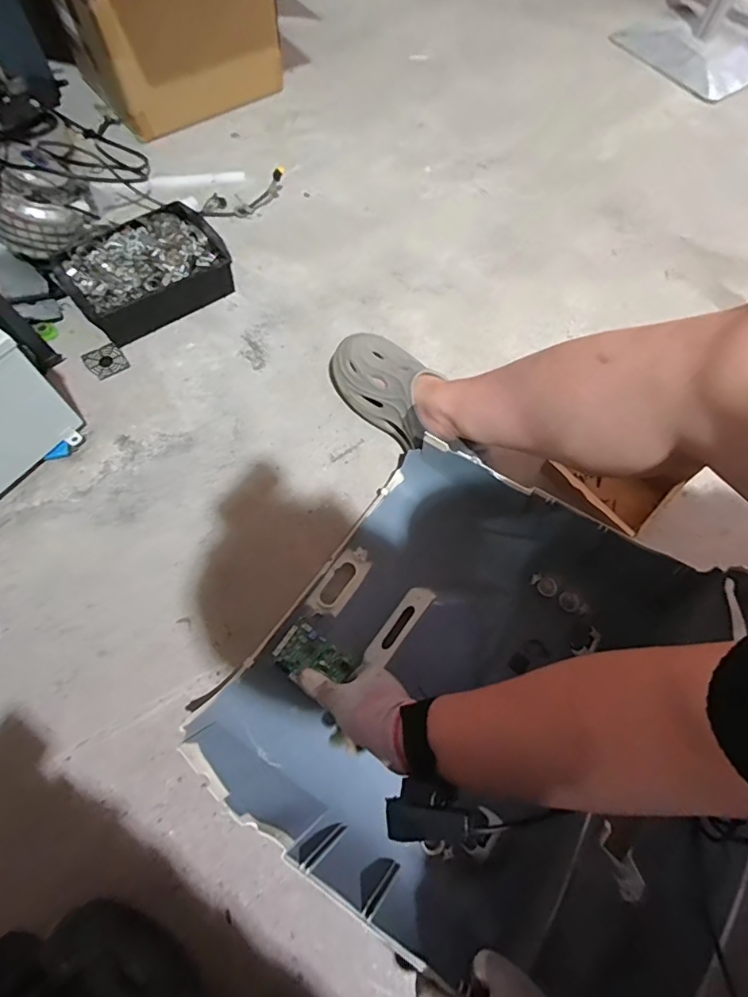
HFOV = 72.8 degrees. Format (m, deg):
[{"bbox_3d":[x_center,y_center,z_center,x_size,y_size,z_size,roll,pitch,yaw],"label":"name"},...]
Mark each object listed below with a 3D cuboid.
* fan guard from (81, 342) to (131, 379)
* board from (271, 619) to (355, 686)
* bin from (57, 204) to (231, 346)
[{"bbox_3d":[-0.447,-0.229,0.848,0.059,0.004,0.058,-31,78,-13],"label":"fan guard"},{"bbox_3d":[-0.079,0.201,0.634,0.092,0.011,0.062,38,72,13],"label":"board"},{"bbox_3d":[-0.385,-0.384,0.876,0.257,0.083,0.169,-37,73,-15],"label":"bin"}]

